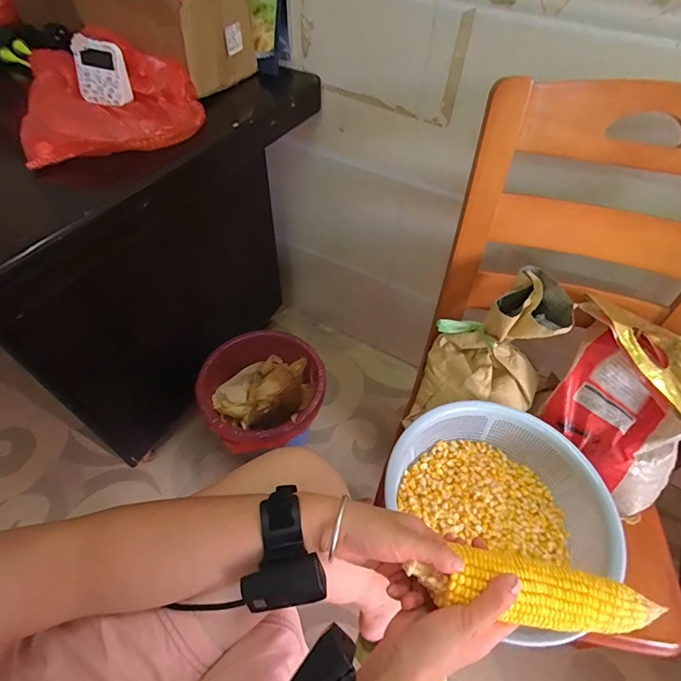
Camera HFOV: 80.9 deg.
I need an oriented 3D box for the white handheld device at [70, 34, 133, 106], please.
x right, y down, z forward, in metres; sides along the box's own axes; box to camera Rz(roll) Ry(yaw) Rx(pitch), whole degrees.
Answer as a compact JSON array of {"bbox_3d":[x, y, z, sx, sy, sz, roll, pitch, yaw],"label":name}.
[{"bbox_3d":[-0.352,-0.394,0.586,0.076,0.081,0.025,2,52,-1],"label":"white handheld device"}]

